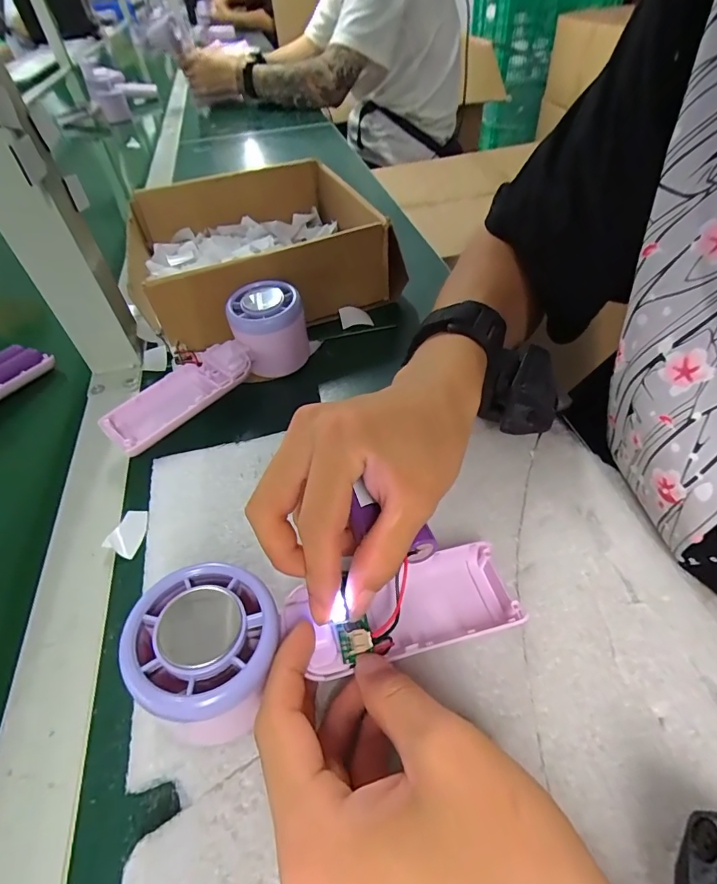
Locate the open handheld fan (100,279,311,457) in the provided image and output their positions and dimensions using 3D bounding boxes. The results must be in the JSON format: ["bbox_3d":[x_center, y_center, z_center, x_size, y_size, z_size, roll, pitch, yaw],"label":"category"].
[{"bbox_3d":[-0.106,-0.052,0.333,0.160,0.053,0.065,-40,54,-11],"label":"open handheld fan"}]

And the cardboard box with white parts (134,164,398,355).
[{"bbox_3d":[-0.100,-0.193,0.441,0.220,0.074,0.249,-19,49,-10],"label":"cardboard box with white parts"}]

